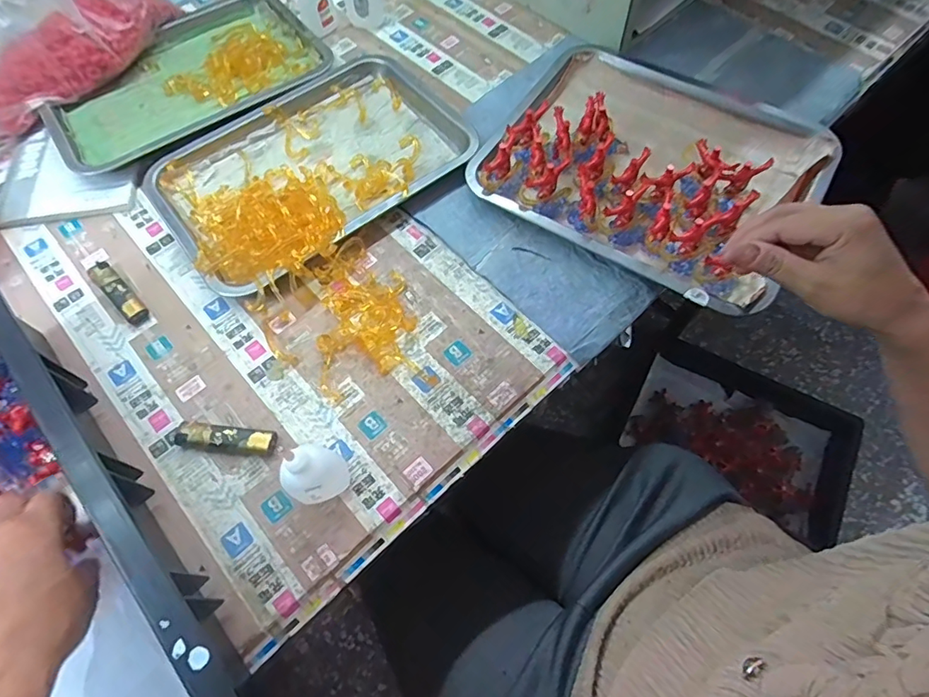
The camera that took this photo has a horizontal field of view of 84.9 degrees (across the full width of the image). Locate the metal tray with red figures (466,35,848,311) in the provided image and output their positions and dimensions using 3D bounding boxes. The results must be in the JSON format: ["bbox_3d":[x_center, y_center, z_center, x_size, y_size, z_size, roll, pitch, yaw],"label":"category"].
[{"bbox_3d":[0.184,-0.190,0.514,0.304,0.055,0.251,32,69,15],"label":"metal tray with red figures"}]

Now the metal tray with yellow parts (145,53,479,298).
[{"bbox_3d":[-0.158,-0.200,0.528,0.310,0.038,0.226,-38,69,-16],"label":"metal tray with yellow parts"}]

